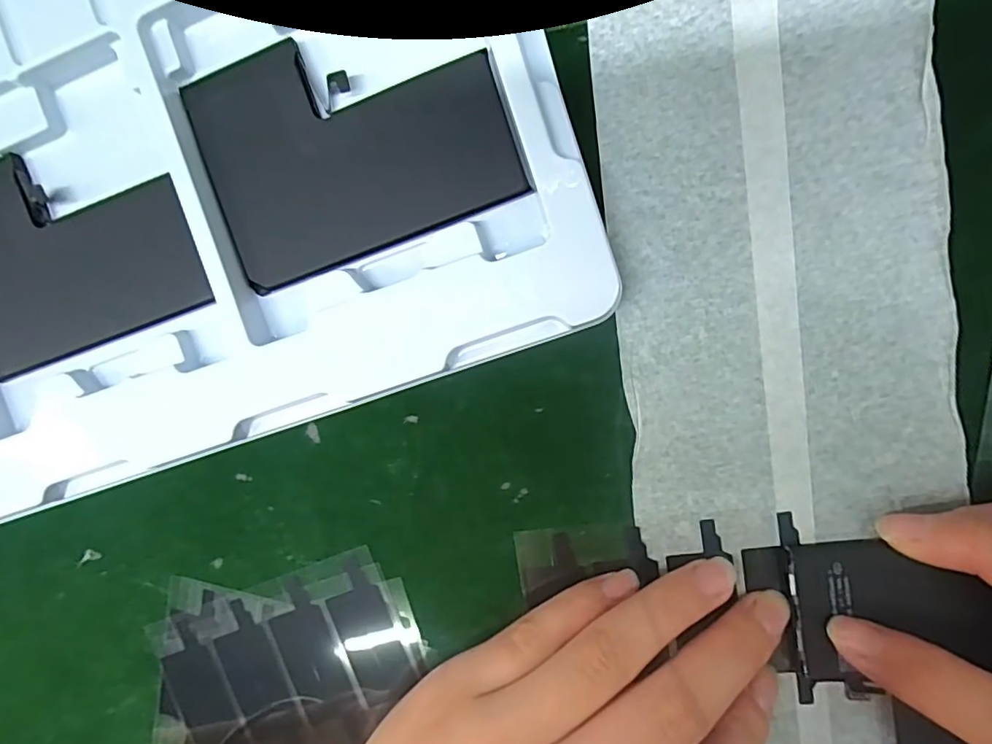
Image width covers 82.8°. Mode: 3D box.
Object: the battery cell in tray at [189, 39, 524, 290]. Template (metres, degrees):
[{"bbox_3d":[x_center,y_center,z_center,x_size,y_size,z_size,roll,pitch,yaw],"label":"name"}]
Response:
[{"bbox_3d":[-0.043,-0.068,0.165,0.089,0.009,0.065,-19,93,9],"label":"battery cell in tray"}]

